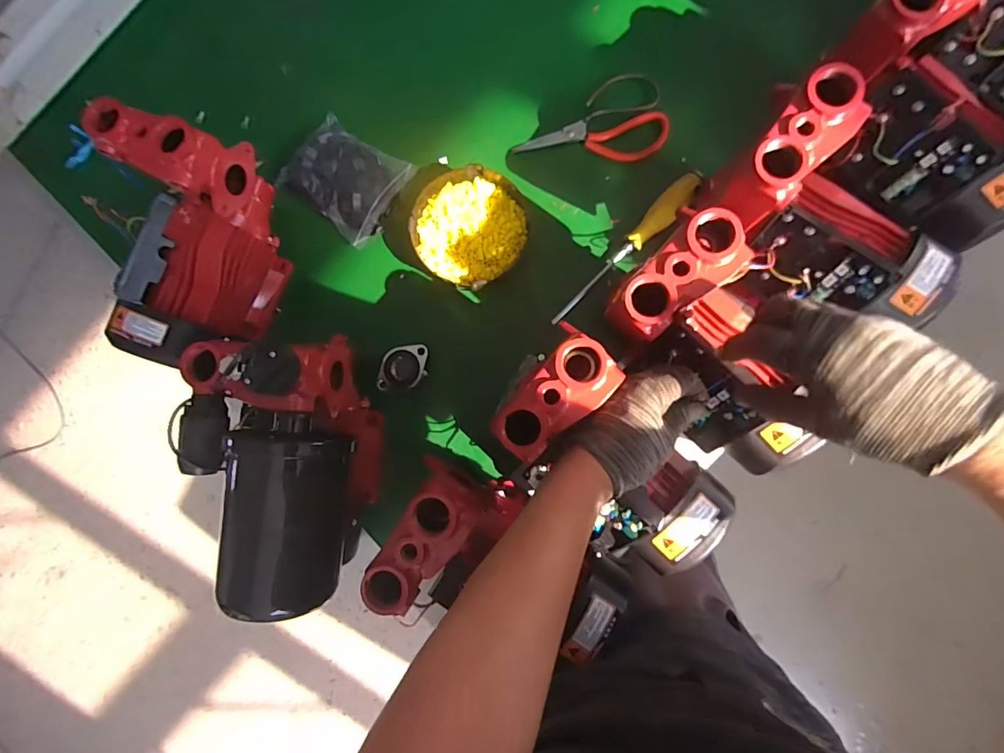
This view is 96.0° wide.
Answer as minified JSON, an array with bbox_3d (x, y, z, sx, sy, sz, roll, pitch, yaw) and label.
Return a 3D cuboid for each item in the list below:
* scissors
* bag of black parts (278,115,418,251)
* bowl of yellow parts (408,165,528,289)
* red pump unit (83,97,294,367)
[{"bbox_3d":[0.111,-0.321,0.581,0.190,0.019,0.101,-10,86,5],"label":"scissors"},{"bbox_3d":[-0.203,-0.257,0.580,0.145,0.037,0.124,35,90,6],"label":"bag of black parts"},{"bbox_3d":[-0.040,-0.190,0.577,0.139,0.042,0.147,0,87,5],"label":"bowl of yellow parts"},{"bbox_3d":[-0.353,-0.135,0.519,0.114,0.199,0.238,16,88,6],"label":"red pump unit"}]

